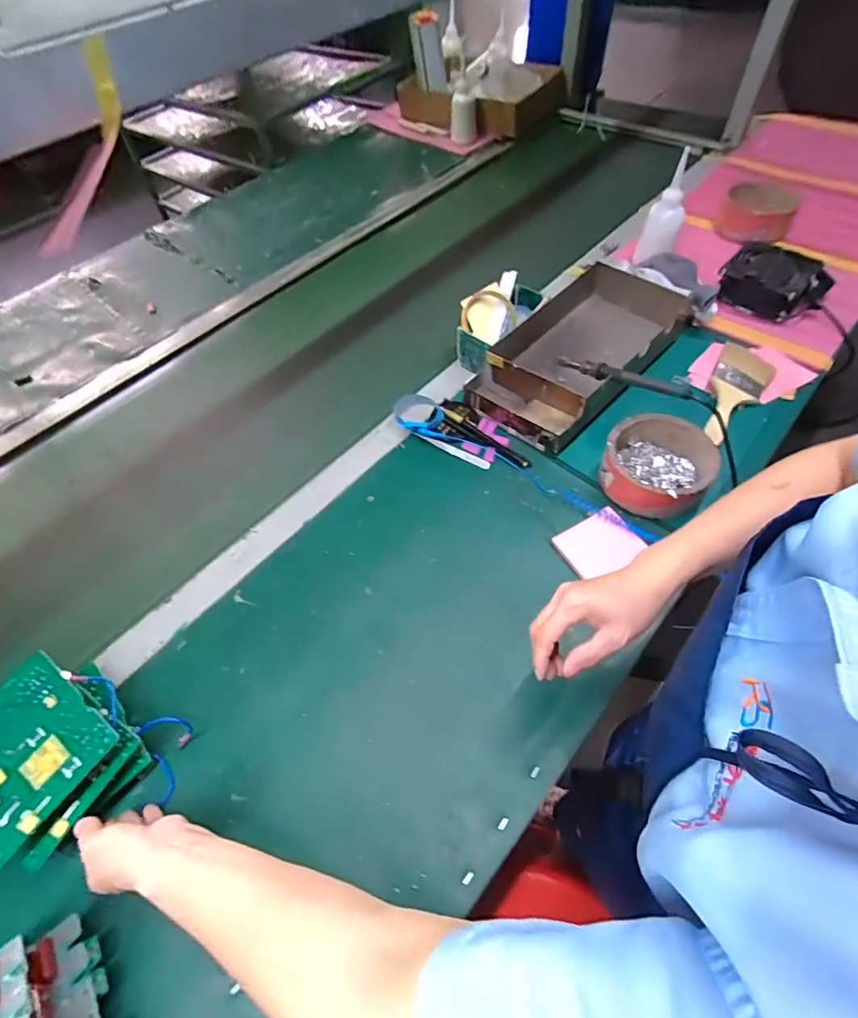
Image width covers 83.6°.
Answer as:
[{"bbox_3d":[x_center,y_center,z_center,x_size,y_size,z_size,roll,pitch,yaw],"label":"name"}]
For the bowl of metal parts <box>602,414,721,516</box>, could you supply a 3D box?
[{"bbox_3d":[0.280,-0.054,0.591,0.123,0.057,0.126,-2,55,2],"label":"bowl of metal parts"}]

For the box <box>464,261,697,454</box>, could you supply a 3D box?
[{"bbox_3d":[0.216,-0.231,0.710,0.185,0.075,0.337,33,64,23],"label":"box"}]

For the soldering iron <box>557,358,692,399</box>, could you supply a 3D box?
[{"bbox_3d":[0.243,-0.174,0.624,0.020,0.021,0.194,-33,40,-18],"label":"soldering iron"}]

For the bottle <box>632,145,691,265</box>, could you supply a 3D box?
[{"bbox_3d":[0.390,-0.491,0.785,0.059,0.167,0.055,19,60,17],"label":"bottle"}]

